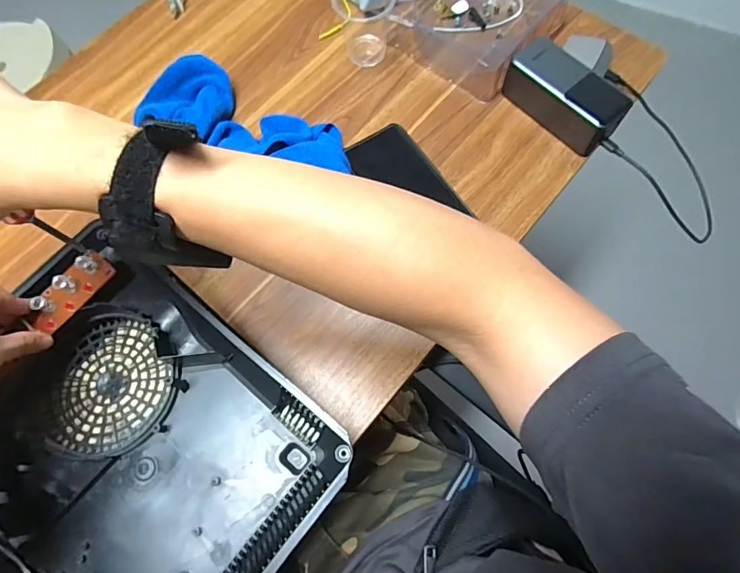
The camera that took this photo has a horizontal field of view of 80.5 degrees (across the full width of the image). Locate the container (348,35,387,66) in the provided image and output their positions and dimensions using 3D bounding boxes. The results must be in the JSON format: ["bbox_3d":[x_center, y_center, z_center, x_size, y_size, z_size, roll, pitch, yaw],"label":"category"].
[{"bbox_3d":[-0.004,-0.297,0.550,0.045,0.008,0.043,-1,70,2],"label":"container"}]

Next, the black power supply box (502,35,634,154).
[{"bbox_3d":[0.220,-0.216,0.492,0.063,0.054,0.135,-42,74,-12],"label":"black power supply box"}]

